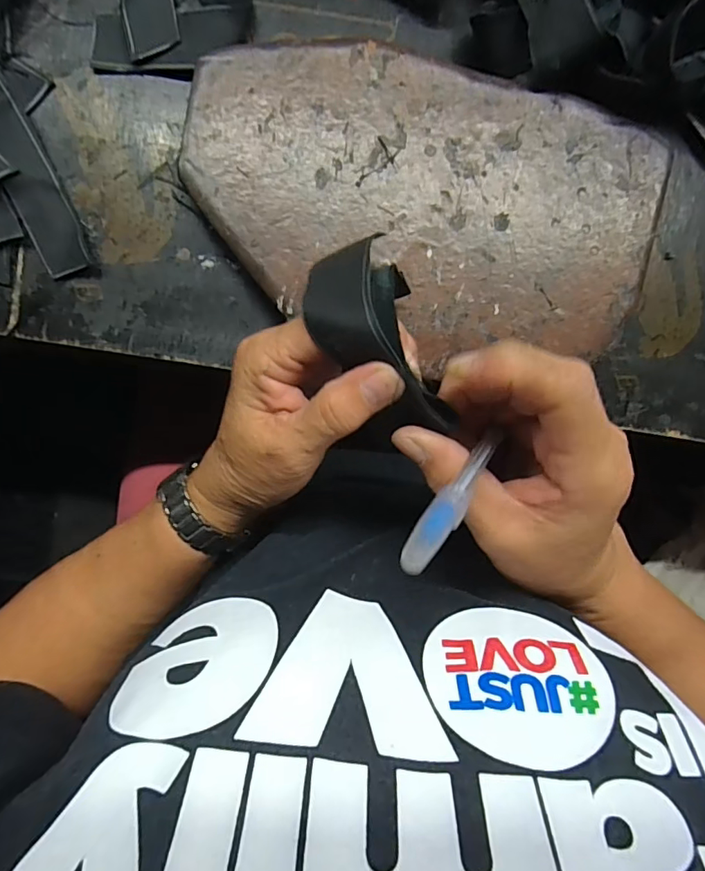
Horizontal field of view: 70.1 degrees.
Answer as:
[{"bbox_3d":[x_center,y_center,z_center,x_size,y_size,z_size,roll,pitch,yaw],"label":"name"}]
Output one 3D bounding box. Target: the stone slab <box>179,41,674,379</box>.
[{"bbox_3d":[0.042,-0.130,0.291,0.264,0.022,0.153,11,93,-6],"label":"stone slab"}]

